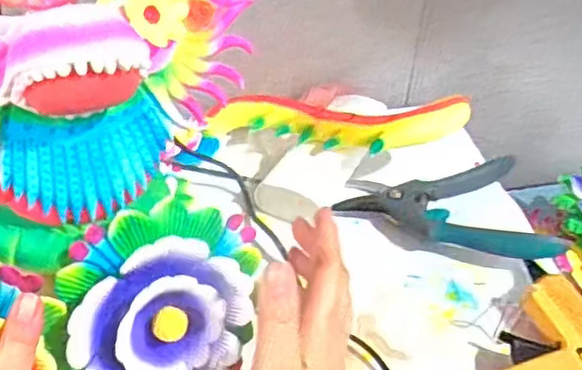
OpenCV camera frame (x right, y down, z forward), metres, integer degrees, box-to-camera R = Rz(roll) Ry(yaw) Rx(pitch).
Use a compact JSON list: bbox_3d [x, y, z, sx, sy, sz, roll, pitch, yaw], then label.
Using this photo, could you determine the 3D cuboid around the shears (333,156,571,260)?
[{"bbox_3d":[0.133,0.022,0.579,0.168,0.026,0.128,-2,43,-8],"label":"shears"}]

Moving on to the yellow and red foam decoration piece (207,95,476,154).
[{"bbox_3d":[0.035,-0.059,0.603,0.236,0.025,0.064,5,39,25],"label":"yellow and red foam decoration piece"}]

